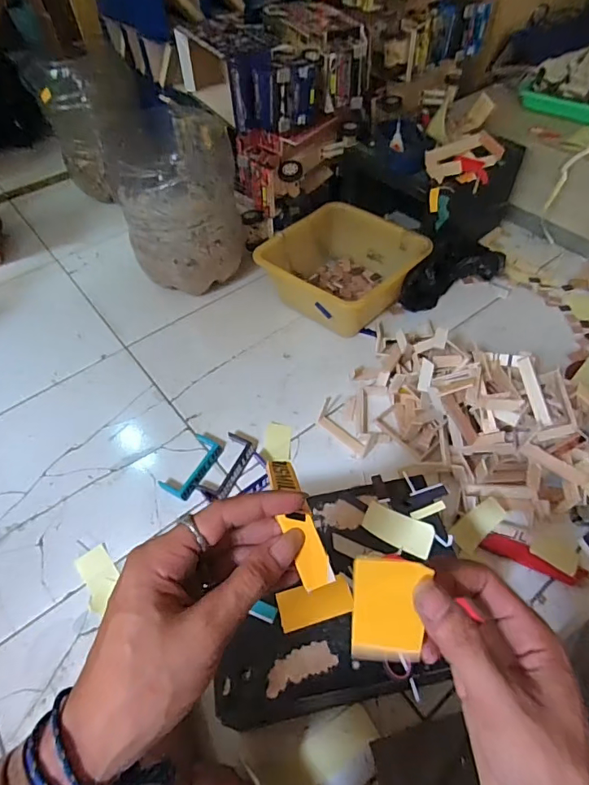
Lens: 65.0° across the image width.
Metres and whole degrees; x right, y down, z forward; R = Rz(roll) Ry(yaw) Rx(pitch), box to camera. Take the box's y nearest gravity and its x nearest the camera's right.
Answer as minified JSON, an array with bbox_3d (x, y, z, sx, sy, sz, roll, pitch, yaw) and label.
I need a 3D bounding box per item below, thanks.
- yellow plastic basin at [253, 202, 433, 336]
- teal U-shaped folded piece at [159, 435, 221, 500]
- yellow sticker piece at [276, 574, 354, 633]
[{"bbox_3d":[0.096,-0.251,0.953,0.261,0.114,0.246,35,63,26],"label":"yellow plastic basin"},{"bbox_3d":[-0.167,0.122,0.762,0.060,0.008,0.114,24,56,21],"label":"teal U-shaped folded piece"},{"bbox_3d":[0.022,0.224,0.493,0.078,0.004,0.039,-17,59,0],"label":"yellow sticker piece"}]

